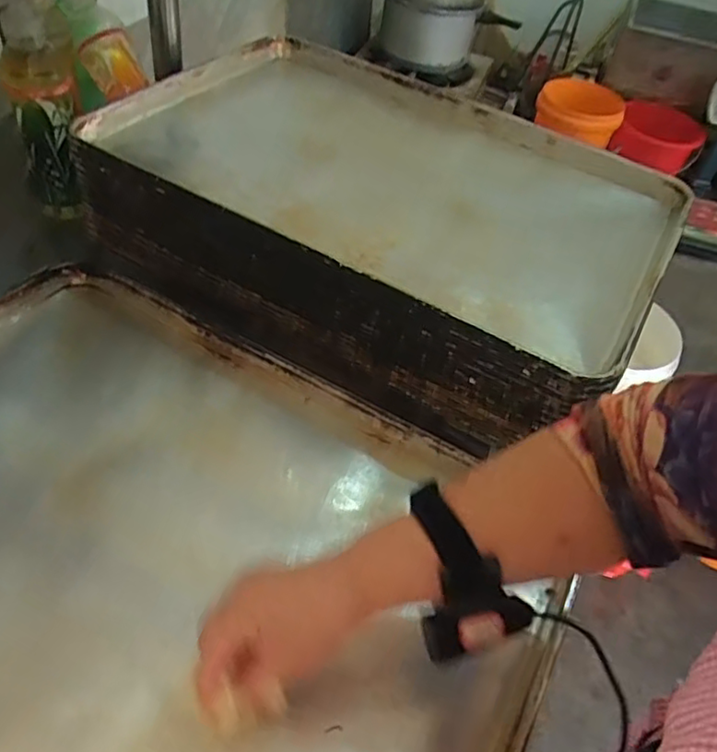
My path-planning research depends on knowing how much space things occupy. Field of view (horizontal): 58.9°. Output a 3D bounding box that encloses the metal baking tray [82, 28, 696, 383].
[{"bbox_3d":[0.044,-0.231,0.713,0.586,0.052,0.390,29,50,14],"label":"metal baking tray"}]

